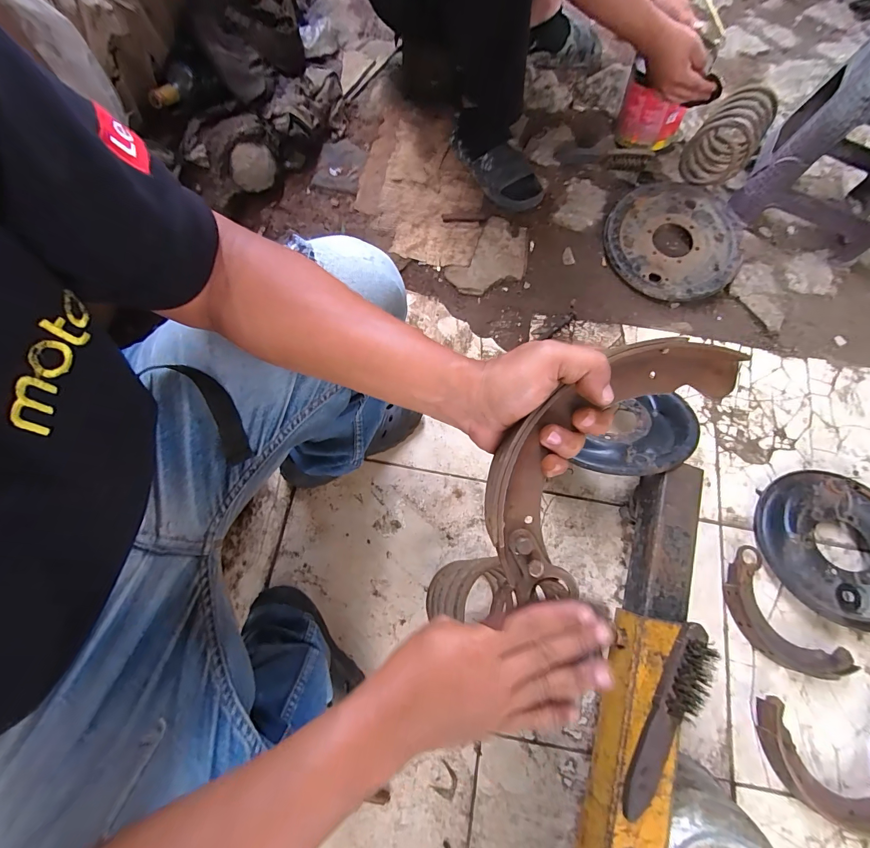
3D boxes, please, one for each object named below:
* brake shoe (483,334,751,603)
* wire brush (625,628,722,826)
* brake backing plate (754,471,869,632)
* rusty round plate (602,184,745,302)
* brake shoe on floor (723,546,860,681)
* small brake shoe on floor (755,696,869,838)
[{"bbox_3d":[0.110,0.023,0.260,0.100,0.046,0.221,43,92,13],"label":"brake shoe"},{"bbox_3d":[0.289,0.361,0.461,0.036,0.034,0.229,31,75,8],"label":"wire brush"},{"bbox_3d":[0.727,0.215,0.673,0.238,0.082,0.261,0,72,1],"label":"brake backing plate"},{"bbox_3d":[0.564,-0.437,0.883,0.293,0.033,0.304,0,72,1],"label":"rusty round plate"},{"bbox_3d":[0.596,0.341,0.659,0.122,0.031,0.224,-30,74,-9],"label":"brake shoe on floor"},{"bbox_3d":[0.604,0.551,0.592,0.220,0.036,0.099,40,77,12],"label":"small brake shoe on floor"}]

